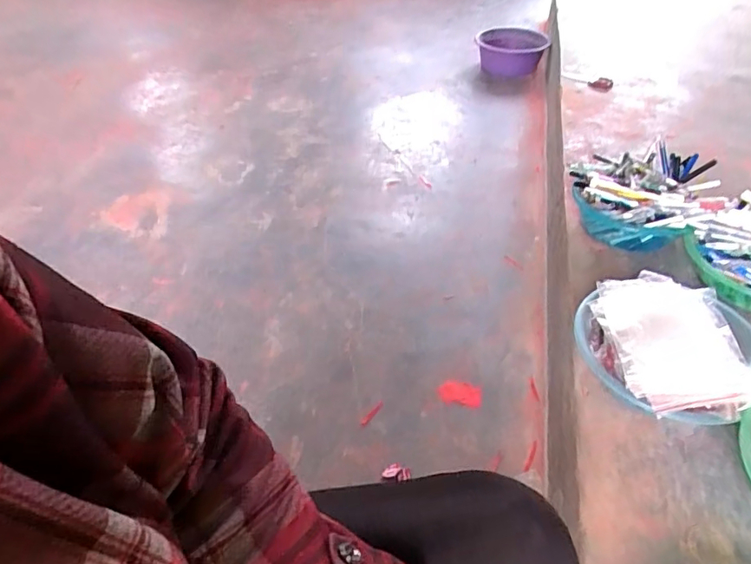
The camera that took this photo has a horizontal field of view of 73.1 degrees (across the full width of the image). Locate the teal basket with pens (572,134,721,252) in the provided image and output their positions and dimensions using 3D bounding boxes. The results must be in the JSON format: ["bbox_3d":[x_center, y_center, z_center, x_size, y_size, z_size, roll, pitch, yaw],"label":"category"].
[{"bbox_3d":[0.470,-0.149,0.915,0.207,0.139,0.201,0,43,0],"label":"teal basket with pens"}]

